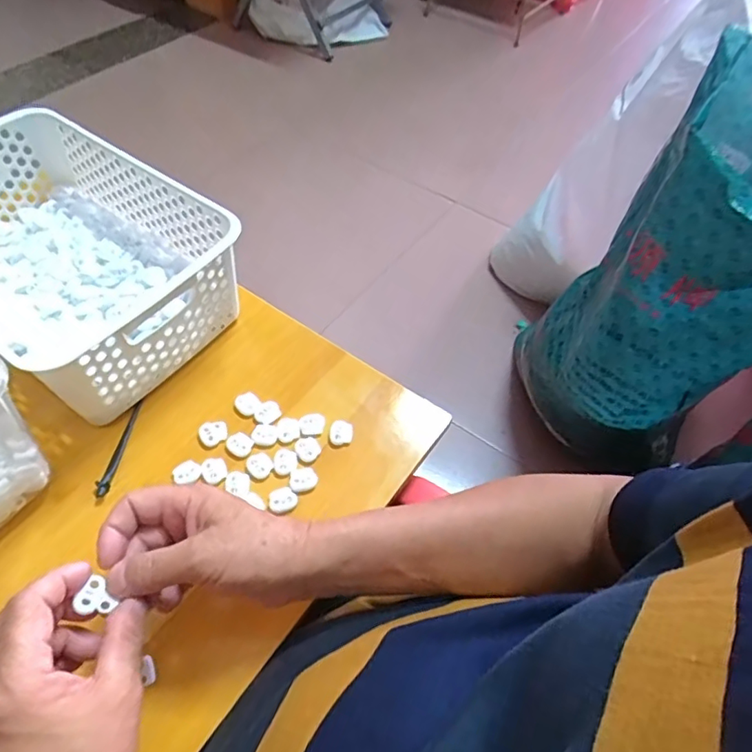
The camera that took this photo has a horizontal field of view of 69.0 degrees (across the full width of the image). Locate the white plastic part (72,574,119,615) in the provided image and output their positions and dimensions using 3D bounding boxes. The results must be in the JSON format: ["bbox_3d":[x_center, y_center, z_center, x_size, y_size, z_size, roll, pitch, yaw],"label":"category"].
[{"bbox_3d":[-0.166,0.133,0.326,0.020,0.004,0.021,37,48,-13],"label":"white plastic part"}]

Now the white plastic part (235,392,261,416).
[{"bbox_3d":[-0.114,0.026,0.489,0.023,0.009,0.019,36,60,21],"label":"white plastic part"}]

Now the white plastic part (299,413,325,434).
[{"bbox_3d":[-0.056,0.043,0.479,0.022,0.009,0.018,-3,55,-5],"label":"white plastic part"}]

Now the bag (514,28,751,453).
[{"bbox_3d":[0.418,-0.086,0.790,0.339,0.568,0.277,40,62,23],"label":"bag"}]

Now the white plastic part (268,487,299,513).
[{"bbox_3d":[-0.075,0.099,0.440,0.022,0.004,0.020,1,54,-2],"label":"white plastic part"}]

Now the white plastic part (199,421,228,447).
[{"bbox_3d":[-0.140,0.048,0.471,0.024,0.004,0.021,-14,56,-12],"label":"white plastic part"}]

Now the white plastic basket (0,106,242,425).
[{"bbox_3d":[-0.290,-0.109,0.513,0.301,0.113,0.195,33,59,19],"label":"white plastic basket"}]

